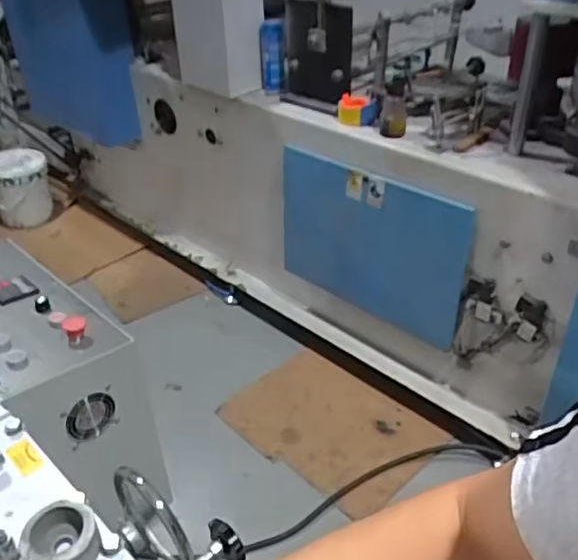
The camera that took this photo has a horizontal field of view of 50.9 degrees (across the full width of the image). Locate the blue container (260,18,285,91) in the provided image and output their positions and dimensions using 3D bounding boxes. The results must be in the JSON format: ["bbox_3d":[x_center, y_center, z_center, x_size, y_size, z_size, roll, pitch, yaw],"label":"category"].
[{"bbox_3d":[-0.045,-0.600,1.622,0.065,0.169,0.083,-2,35,0],"label":"blue container"}]

